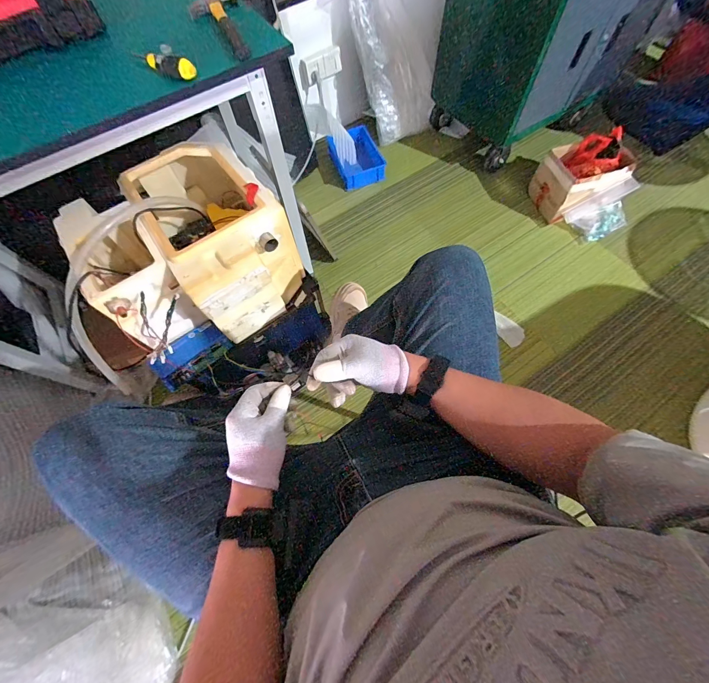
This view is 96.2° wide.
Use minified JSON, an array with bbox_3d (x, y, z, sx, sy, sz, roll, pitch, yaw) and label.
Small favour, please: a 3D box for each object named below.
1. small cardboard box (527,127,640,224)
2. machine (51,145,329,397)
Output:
[{"bbox_3d":[0.886,-0.637,1.240,0.279,0.218,0.218,-16,66,-4],"label":"small cardboard box"},{"bbox_3d":[-0.360,-0.125,0.778,0.439,0.393,0.443,39,74,18],"label":"machine"}]

